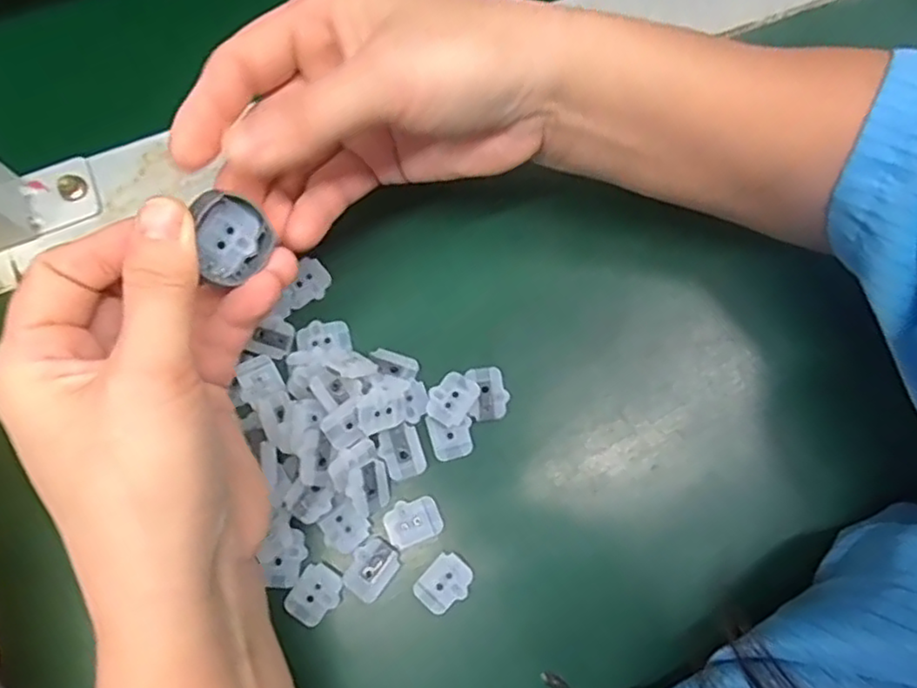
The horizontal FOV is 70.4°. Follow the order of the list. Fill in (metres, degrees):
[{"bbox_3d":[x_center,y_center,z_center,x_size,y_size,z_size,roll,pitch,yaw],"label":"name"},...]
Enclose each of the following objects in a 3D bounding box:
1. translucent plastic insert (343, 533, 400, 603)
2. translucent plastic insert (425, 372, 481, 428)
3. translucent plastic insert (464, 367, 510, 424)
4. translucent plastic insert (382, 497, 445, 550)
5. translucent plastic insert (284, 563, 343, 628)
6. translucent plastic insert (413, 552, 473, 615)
[{"bbox_3d":[-0.034,0.086,0.251,0.017,0.004,0.022,37,78,7],"label":"translucent plastic insert"},{"bbox_3d":[-0.002,0.022,0.263,0.017,0.004,0.021,33,78,7],"label":"translucent plastic insert"},{"bbox_3d":[0.012,0.021,0.268,0.016,0.004,0.022,-4,76,-2],"label":"translucent plastic insert"},{"bbox_3d":[-0.018,0.069,0.255,0.021,0.004,0.017,-22,78,-6],"label":"translucent plastic insert"},{"bbox_3d":[-0.055,0.096,0.248,0.017,0.004,0.022,31,78,6],"label":"translucent plastic insert"},{"bbox_3d":[-0.005,0.092,0.249,0.017,0.004,0.021,43,79,9],"label":"translucent plastic insert"}]

